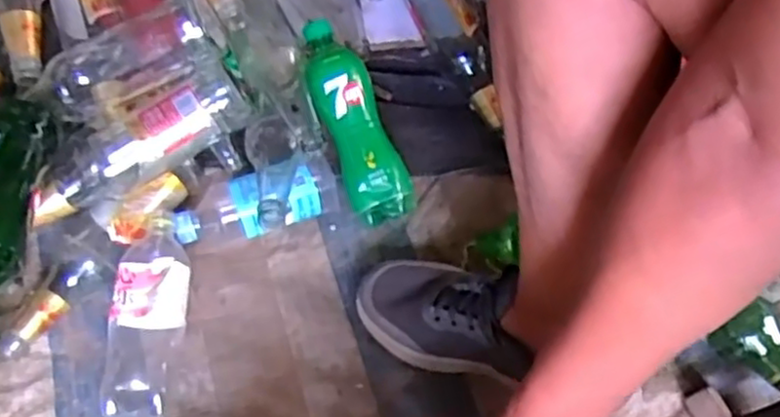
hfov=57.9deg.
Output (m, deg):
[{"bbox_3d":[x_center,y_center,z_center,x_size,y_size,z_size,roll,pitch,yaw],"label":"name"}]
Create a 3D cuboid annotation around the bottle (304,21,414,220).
[{"bbox_3d":[-0.039,-0.093,0.746,0.070,0.055,0.221,-21,88,-15],"label":"bottle"}]

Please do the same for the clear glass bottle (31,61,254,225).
[{"bbox_3d":[-0.246,-0.065,0.696,0.226,0.073,0.074,-32,67,-3],"label":"clear glass bottle"}]

